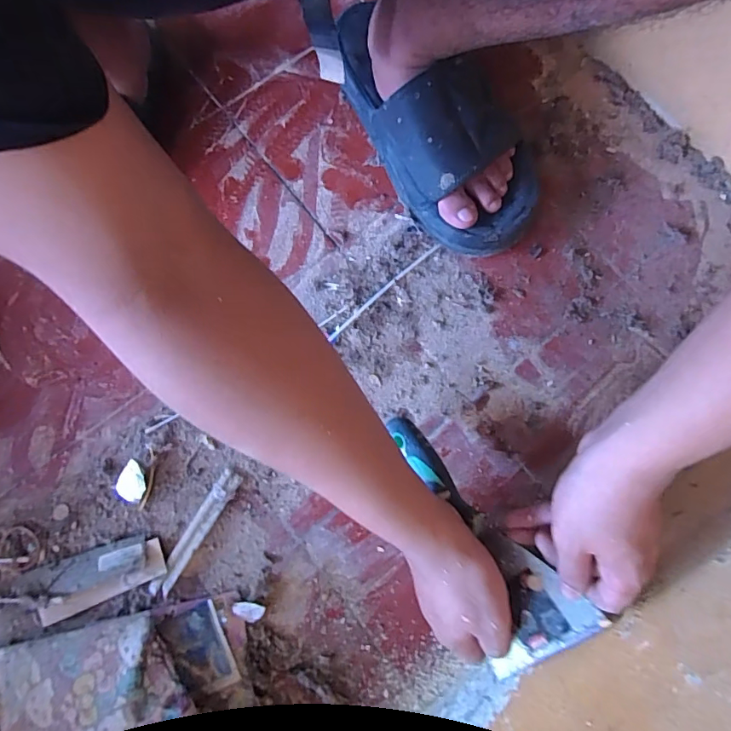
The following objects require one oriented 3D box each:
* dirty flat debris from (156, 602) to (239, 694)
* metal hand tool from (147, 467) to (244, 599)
[{"bbox_3d":[-0.138,0.237,0.398,0.043,0.009,0.067,-22,82,-12],"label":"dirty flat debris"},{"bbox_3d":[-0.150,0.147,0.422,0.019,0.008,0.116,30,80,6],"label":"metal hand tool"}]

